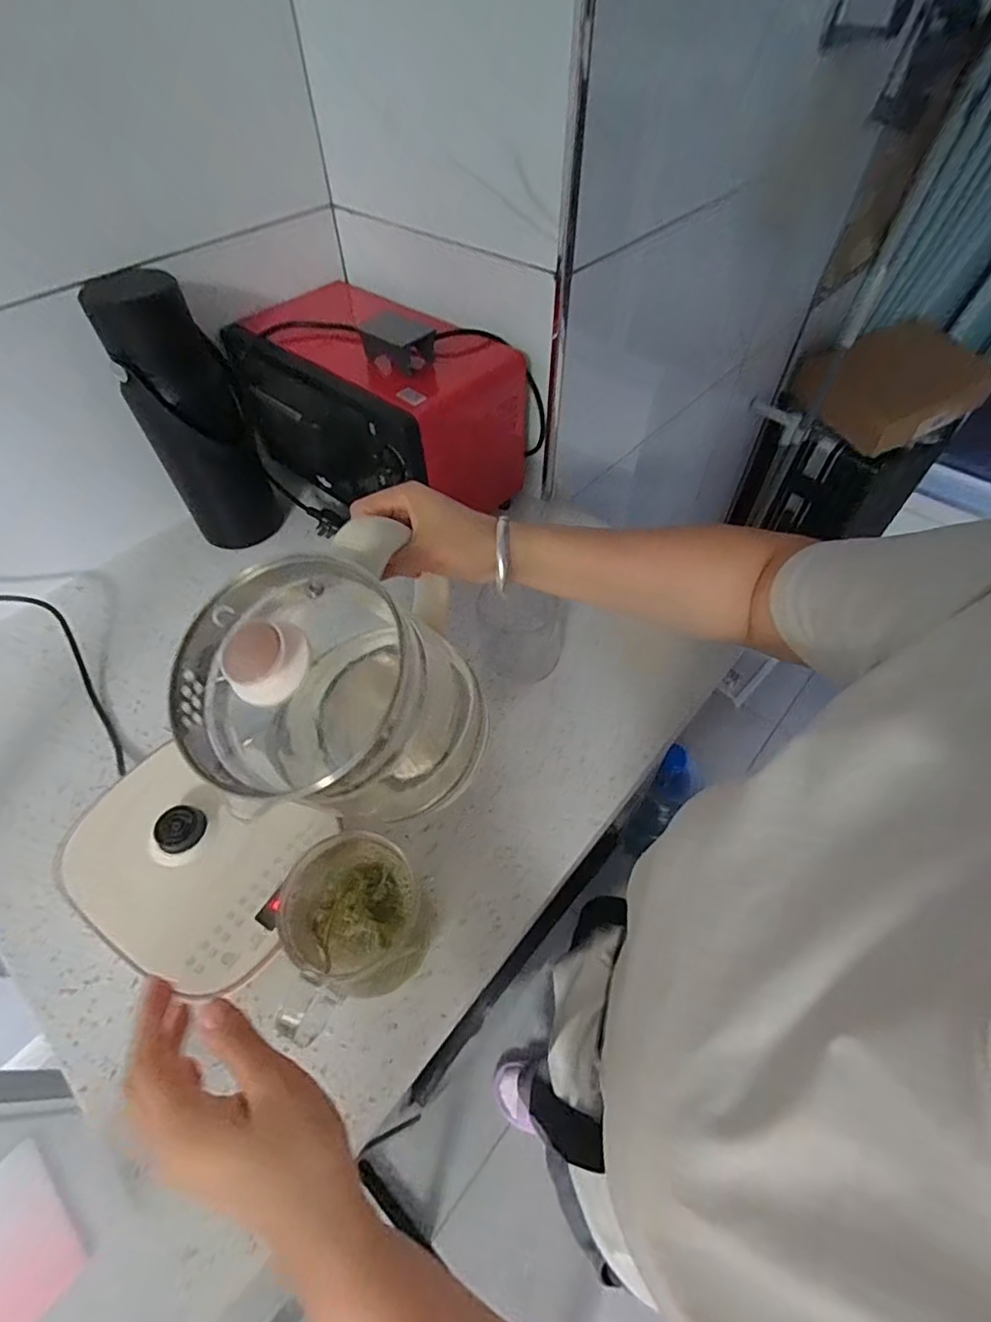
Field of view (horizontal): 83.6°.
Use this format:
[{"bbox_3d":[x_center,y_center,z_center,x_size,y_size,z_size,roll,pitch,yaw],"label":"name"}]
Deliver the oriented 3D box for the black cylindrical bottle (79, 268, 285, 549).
[{"bbox_3d":[-0.327,-0.254,0.615,0.104,0.275,0.074,-23,56,-16],"label":"black cylindrical bottle"}]

